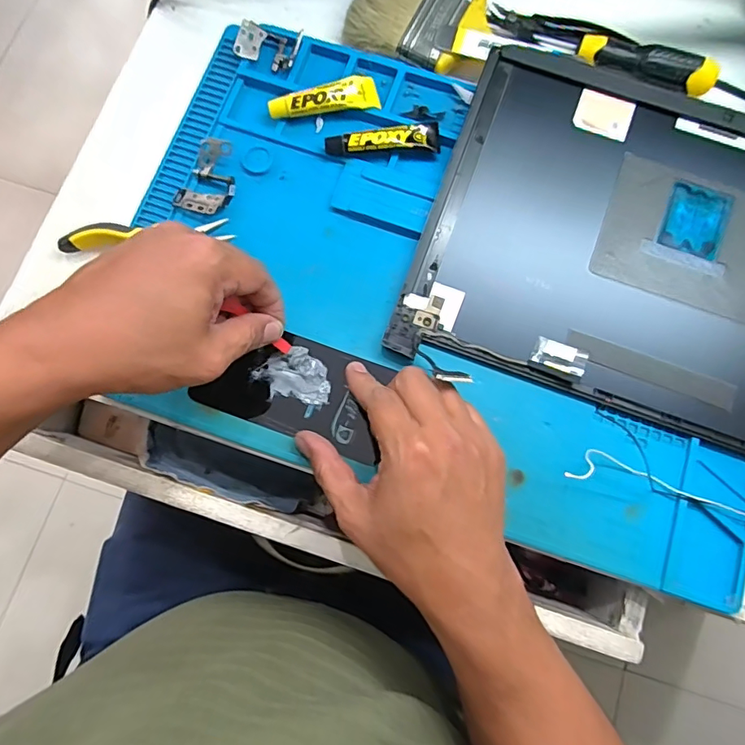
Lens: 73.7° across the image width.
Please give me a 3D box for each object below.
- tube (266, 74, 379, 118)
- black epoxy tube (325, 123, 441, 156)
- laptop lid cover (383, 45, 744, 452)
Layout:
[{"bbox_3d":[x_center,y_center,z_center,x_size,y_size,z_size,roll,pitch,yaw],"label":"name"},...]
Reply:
[{"bbox_3d":[-0.038,-0.214,0.385,0.084,0.013,0.025,-10,78,-2],"label":"tube"},{"bbox_3d":[0.008,-0.179,0.378,0.087,0.013,0.020,-6,78,-1],"label":"black epoxy tube"},{"bbox_3d":[0.226,-0.083,0.359,0.362,0.019,0.246,19,79,4],"label":"laptop lid cover"}]

